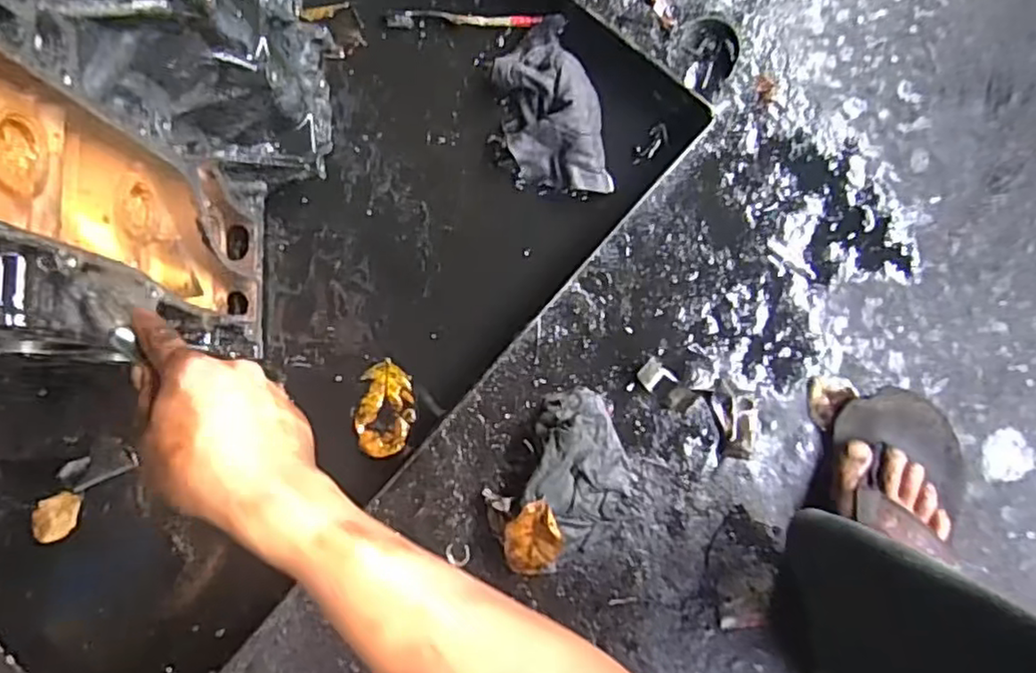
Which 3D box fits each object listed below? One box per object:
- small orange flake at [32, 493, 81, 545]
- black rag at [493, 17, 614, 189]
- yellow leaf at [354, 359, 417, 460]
[{"bbox_3d":[-0.438,0.172,0.629,0.048,0.010,0.041,-20,84,-1],"label":"small orange flake"},{"bbox_3d":[0.029,-0.221,0.631,0.087,0.043,0.173,-14,84,0],"label":"black rag"},{"bbox_3d":[-0.126,0.070,0.632,0.054,0.008,0.087,9,84,2],"label":"yellow leaf"}]

